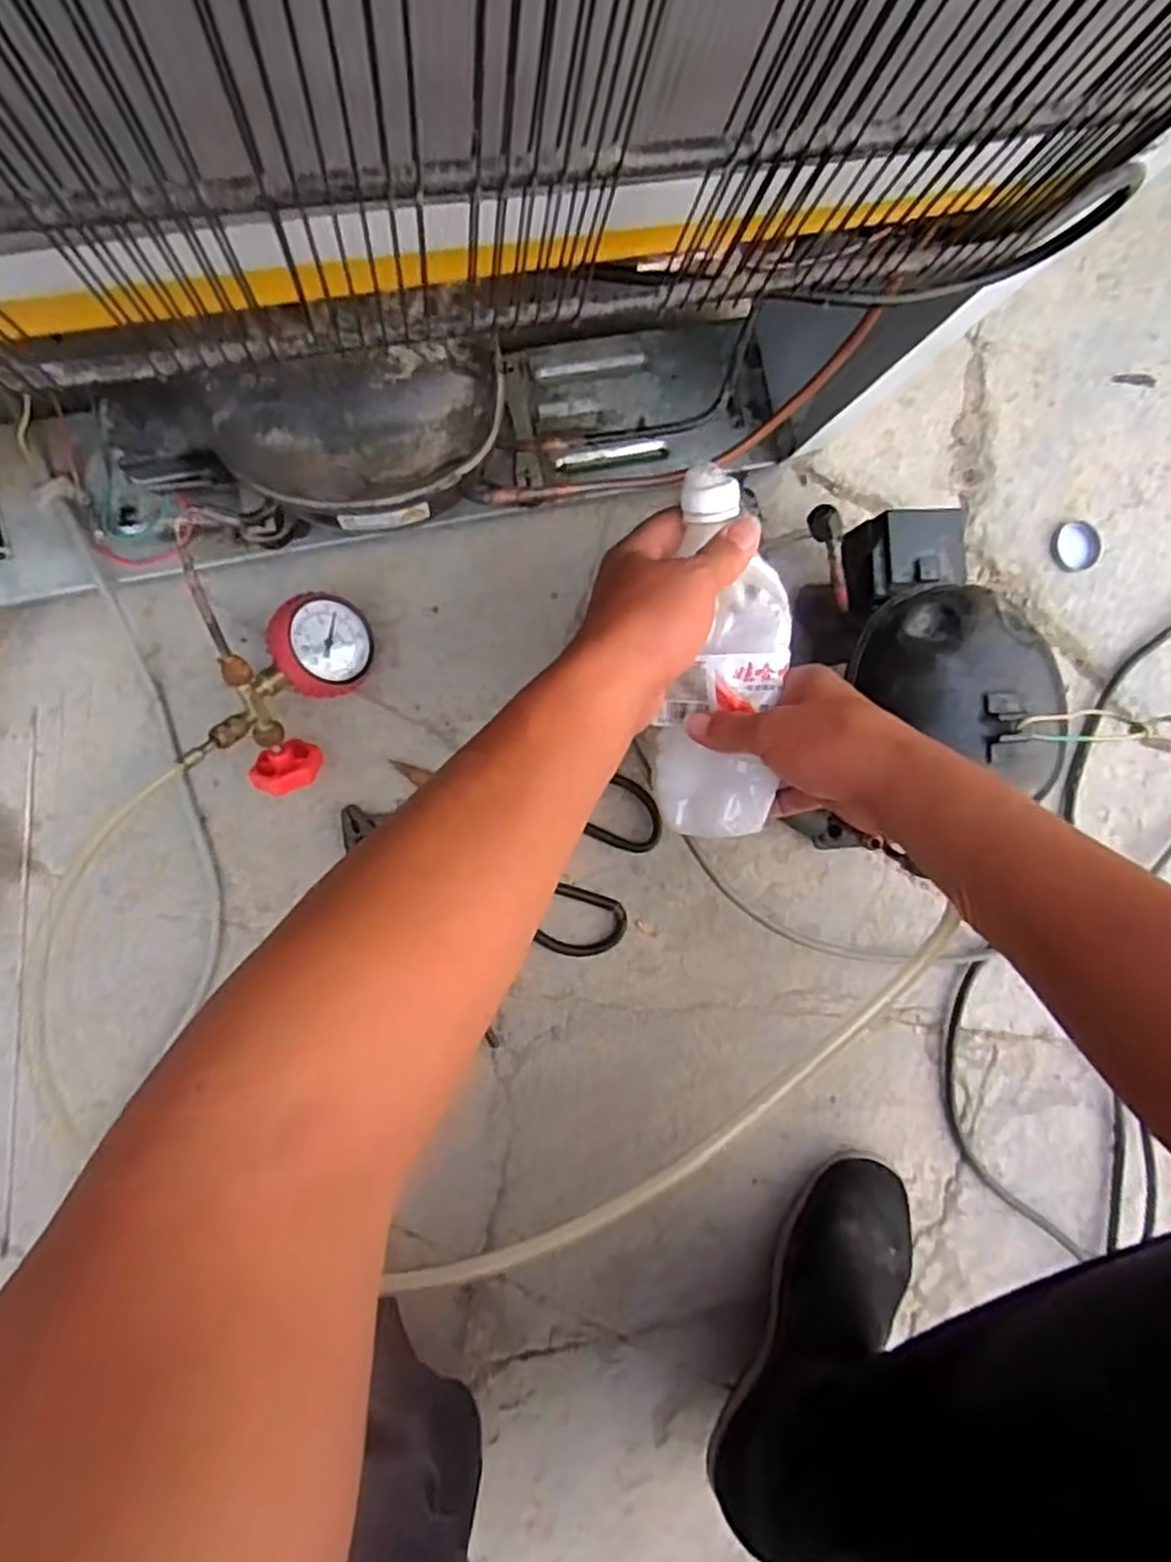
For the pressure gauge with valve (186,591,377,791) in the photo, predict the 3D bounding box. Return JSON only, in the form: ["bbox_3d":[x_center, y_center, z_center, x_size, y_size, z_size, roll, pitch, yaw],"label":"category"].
[{"bbox_3d":[-0.185,-0.058,0.493,0.063,0.076,0.128,26,87,-9],"label":"pressure gauge with valve"}]

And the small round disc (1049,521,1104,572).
[{"bbox_3d":[0.394,-0.188,0.615,0.044,0.005,0.038,-12,93,-9],"label":"small round disc"}]

